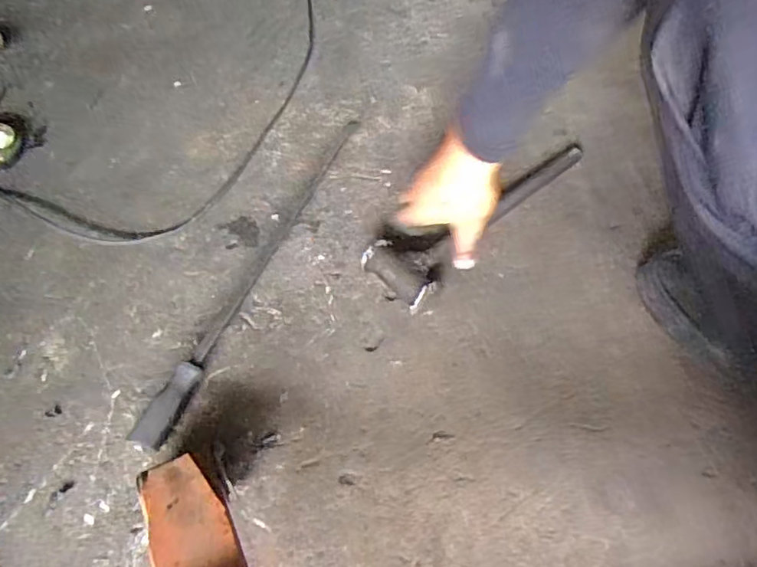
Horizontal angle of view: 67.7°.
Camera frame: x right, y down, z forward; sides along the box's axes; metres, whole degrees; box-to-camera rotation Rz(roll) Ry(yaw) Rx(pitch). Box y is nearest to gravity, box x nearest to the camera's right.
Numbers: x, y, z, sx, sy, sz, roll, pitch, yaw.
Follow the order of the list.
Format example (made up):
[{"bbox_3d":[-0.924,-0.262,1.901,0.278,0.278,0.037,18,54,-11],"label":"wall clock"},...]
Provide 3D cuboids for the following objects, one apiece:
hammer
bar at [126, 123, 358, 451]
[{"bbox_3d":[0.141,-0.083,0.734,0.354,0.044,0.091,-32,61,-28],"label":"hammer"},{"bbox_3d":[-0.135,-0.042,0.695,0.036,0.038,0.535,20,58,13],"label":"bar"}]

